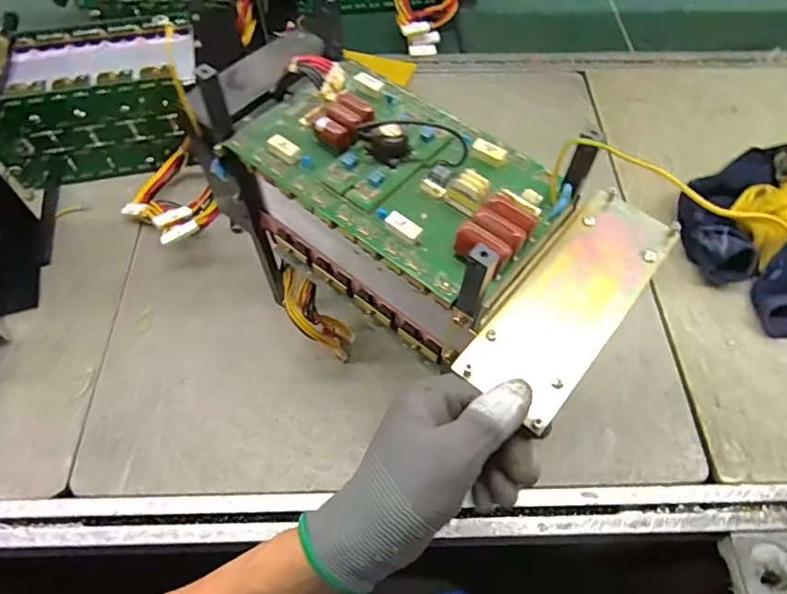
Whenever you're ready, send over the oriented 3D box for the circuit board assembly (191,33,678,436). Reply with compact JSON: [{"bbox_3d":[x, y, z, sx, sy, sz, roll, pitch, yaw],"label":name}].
[{"bbox_3d":[0.012,-0.044,0.417,0.316,0.200,0.161,35,65,18],"label":"circuit board assembly"}]

